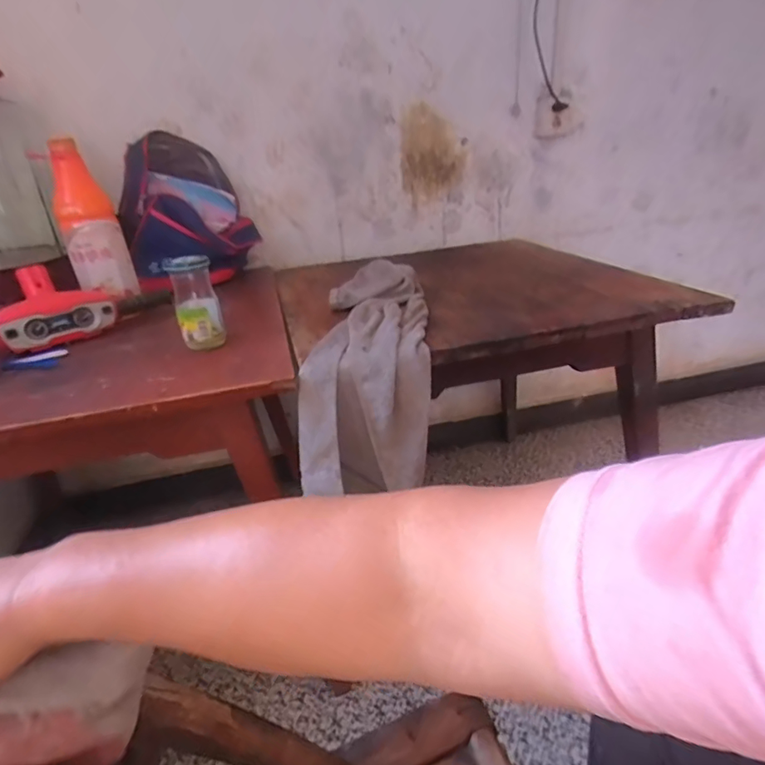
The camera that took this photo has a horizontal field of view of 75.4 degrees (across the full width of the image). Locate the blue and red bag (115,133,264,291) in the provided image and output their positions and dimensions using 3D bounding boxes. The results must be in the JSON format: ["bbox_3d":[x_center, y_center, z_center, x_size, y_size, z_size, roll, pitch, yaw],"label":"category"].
[{"bbox_3d":[-0.428,-0.360,1.059,0.251,0.300,0.217,-14,27,-18],"label":"blue and red bag"}]

